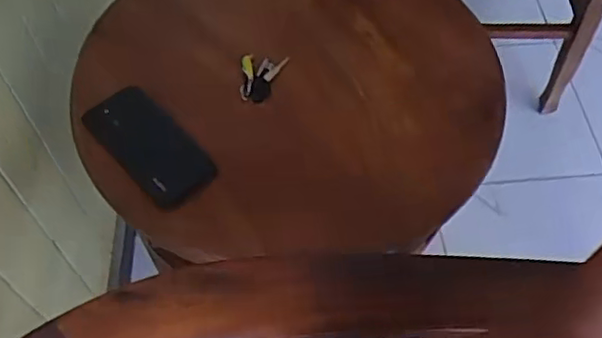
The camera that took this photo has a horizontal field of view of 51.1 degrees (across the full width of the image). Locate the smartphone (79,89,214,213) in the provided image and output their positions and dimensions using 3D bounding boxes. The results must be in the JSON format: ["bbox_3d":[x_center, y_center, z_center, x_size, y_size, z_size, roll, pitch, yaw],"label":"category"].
[{"bbox_3d":[-0.170,-0.027,0.702,0.080,0.011,0.157,-36,71,-28],"label":"smartphone"}]

